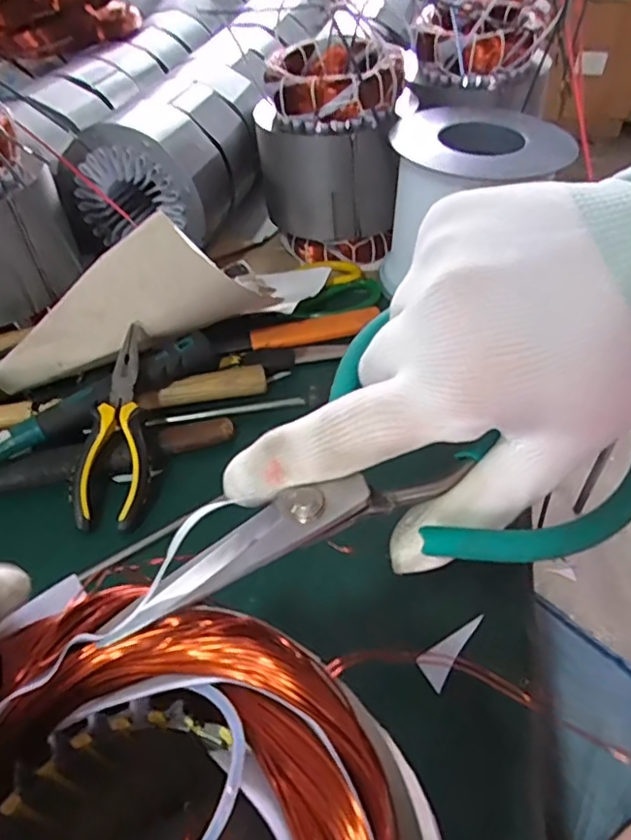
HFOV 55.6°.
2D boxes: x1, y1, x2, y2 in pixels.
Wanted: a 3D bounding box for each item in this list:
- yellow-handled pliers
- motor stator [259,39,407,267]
[{"bbox_3d":[-0.144,0.001,0.437,0.051,0.021,0.157,-1,68,0],"label":"yellow-handled pliers"},{"bbox_3d":[0.016,-0.273,0.618,0.137,0.174,0.143,7,48,8],"label":"motor stator"}]

